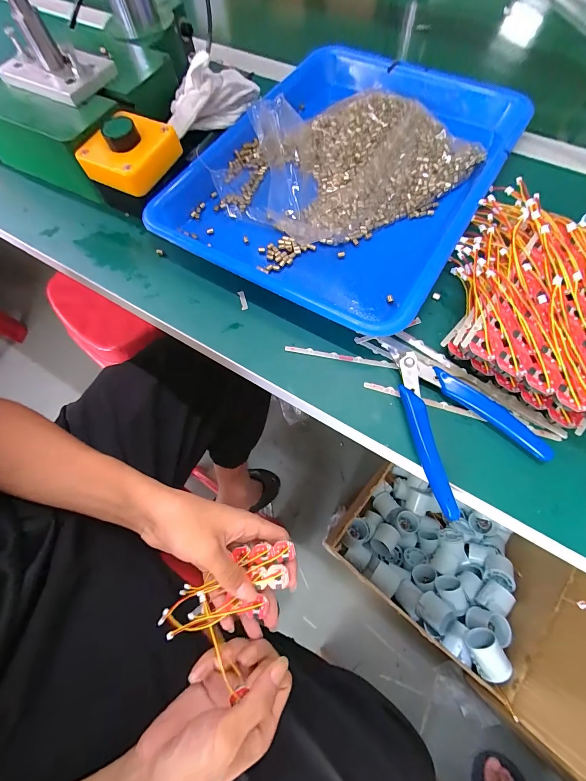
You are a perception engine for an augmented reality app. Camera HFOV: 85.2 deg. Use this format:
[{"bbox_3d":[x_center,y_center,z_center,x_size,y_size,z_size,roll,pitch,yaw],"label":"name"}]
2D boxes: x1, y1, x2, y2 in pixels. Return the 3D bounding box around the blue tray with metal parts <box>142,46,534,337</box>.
[{"bbox_3d":[0.054,-0.220,0.306,0.248,0.042,0.338,29,71,13],"label":"blue tray with metal parts"}]

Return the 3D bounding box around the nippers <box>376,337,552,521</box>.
[{"bbox_3d":[0.112,0.009,0.221,0.077,0.011,0.127,-17,68,-5],"label":"nippers"}]

